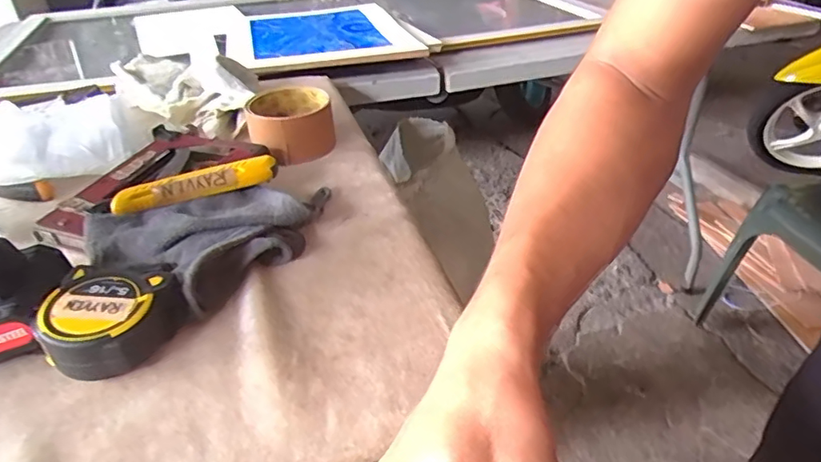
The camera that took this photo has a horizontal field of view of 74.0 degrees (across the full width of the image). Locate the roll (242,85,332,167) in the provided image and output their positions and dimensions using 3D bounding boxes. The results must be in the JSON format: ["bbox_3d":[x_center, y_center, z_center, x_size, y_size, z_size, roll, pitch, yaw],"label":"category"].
[{"bbox_3d":[-0.122,-0.109,0.562,0.082,0.052,0.084,-2,34,2],"label":"roll"}]

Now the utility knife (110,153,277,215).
[{"bbox_3d":[-0.172,-0.039,0.442,0.128,0.016,0.024,-19,38,-24],"label":"utility knife"}]

